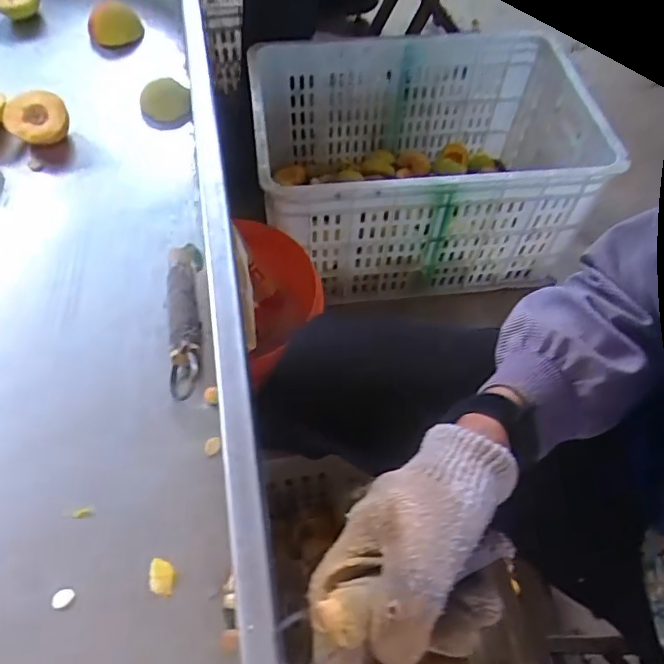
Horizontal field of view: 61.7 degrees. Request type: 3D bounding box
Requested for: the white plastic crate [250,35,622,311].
[{"bbox_3d":[0.147,-0.286,0.953,0.533,0.277,0.343,-7,57,-6],"label":"white plastic crate"}]

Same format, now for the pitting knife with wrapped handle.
[{"bbox_3d":[-0.126,-0.018,0.476,0.025,0.033,0.147,-6,57,-6],"label":"pitting knife with wrapped handle"}]

